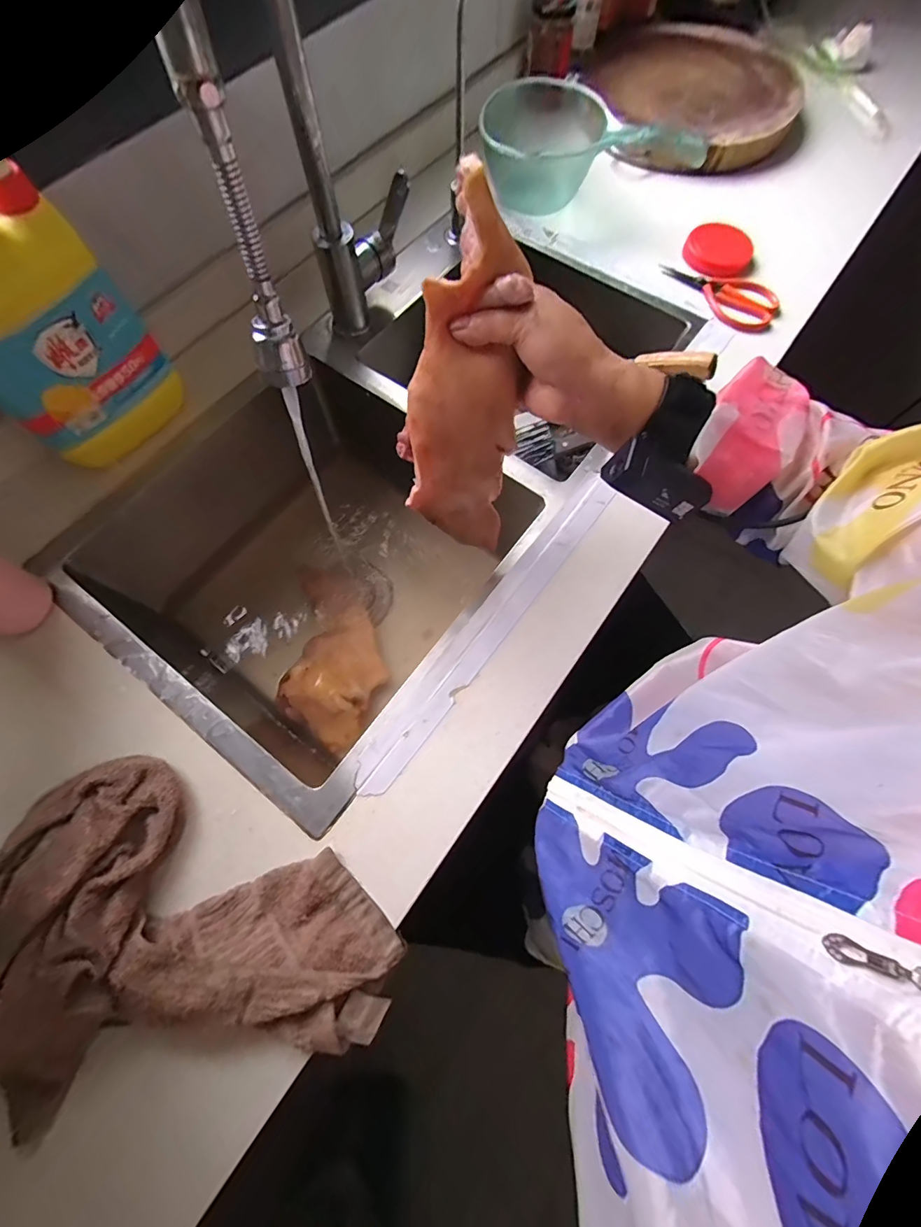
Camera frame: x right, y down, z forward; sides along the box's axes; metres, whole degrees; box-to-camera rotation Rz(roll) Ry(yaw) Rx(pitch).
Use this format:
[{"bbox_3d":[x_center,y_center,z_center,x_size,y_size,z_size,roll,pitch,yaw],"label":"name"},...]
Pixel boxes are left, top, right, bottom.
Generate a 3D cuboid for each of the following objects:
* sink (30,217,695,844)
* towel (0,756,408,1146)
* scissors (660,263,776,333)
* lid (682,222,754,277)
[{"bbox_3d":[-0.052,-0.186,0.585,0.441,0.192,0.753,39,74,12],"label":"sink"},{"bbox_3d":[-0.208,0.257,0.309,0.290,0.063,0.213,24,72,6],"label":"towel"},{"bbox_3d":[0.341,-0.422,0.573,0.073,0.020,0.145,-38,77,-13],"label":"scissors"},{"bbox_3d":[0.347,-0.492,0.592,0.087,0.019,0.085,1,71,-2],"label":"lid"}]

